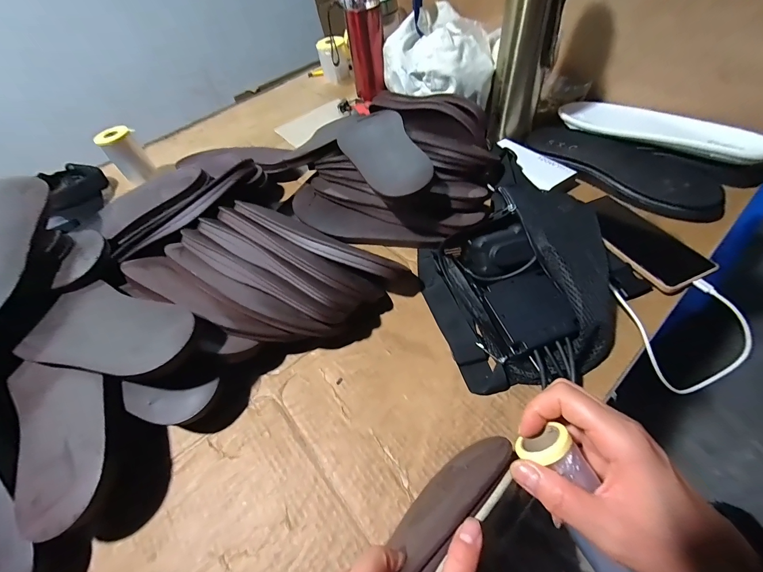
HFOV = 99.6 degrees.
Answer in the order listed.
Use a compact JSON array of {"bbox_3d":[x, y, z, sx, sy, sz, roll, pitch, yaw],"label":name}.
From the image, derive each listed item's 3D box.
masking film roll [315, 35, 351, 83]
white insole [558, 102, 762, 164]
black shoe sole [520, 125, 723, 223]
[{"bbox_3d":[-0.124,-0.598,0.850,0.076,0.082,0.076,-11,53,0],"label":"masking film roll"},{"bbox_3d":[0.422,-0.248,0.505,0.091,0.020,0.284,-39,52,-17],"label":"white insole"},{"bbox_3d":[0.363,-0.188,0.502,0.102,0.029,0.284,-41,58,-21],"label":"black shoe sole"}]

